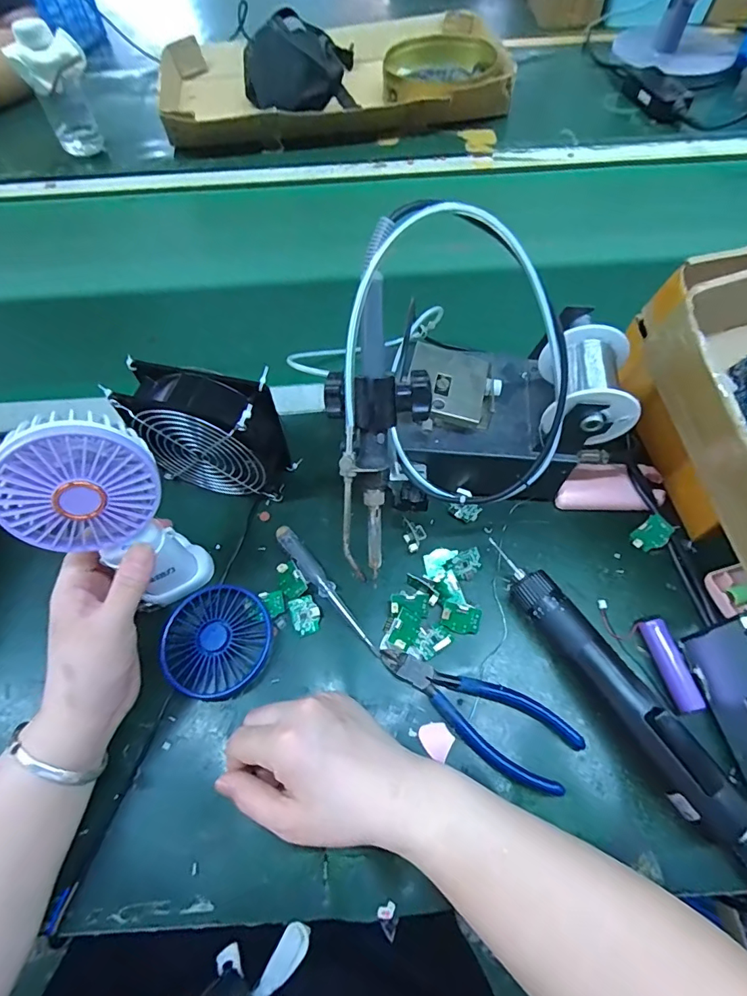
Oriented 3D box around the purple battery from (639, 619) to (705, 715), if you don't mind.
[{"bbox_3d":[0.226,0.126,0.359,0.019,0.017,0.066,-11,63,-4],"label":"purple battery"}]

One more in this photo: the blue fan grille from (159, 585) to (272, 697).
[{"bbox_3d":[-0.128,0.113,0.382,0.083,0.013,0.085,-37,67,-16],"label":"blue fan grille"}]

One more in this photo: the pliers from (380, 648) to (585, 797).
[{"bbox_3d":[0.075,0.158,0.352,0.153,0.012,0.053,26,66,15],"label":"pliers"}]

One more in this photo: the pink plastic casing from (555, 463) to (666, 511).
[{"bbox_3d":[0.215,-0.009,0.430,0.095,0.020,0.043,2,62,3],"label":"pink plastic casing"}]

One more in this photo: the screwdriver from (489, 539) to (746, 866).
[{"bbox_3d":[0.175,0.142,0.342,0.030,0.042,0.264,-29,65,-13],"label":"screwdriver"}]

